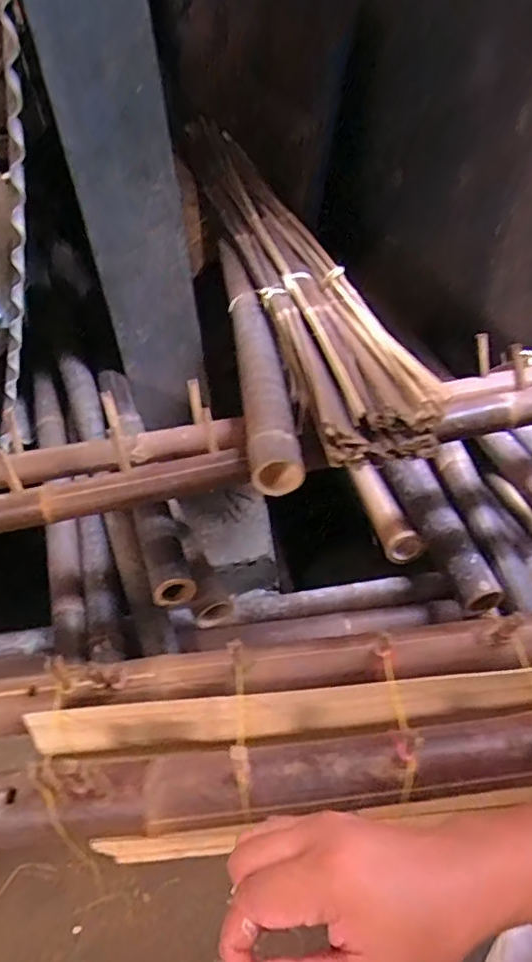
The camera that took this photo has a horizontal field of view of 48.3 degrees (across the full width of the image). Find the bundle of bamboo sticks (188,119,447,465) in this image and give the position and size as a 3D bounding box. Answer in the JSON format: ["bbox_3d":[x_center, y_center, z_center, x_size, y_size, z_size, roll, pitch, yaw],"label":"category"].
[{"bbox_3d":[0.036,-0.466,1.250,0.193,0.092,1.227,-13,46,-7],"label":"bundle of bamboo sticks"}]

